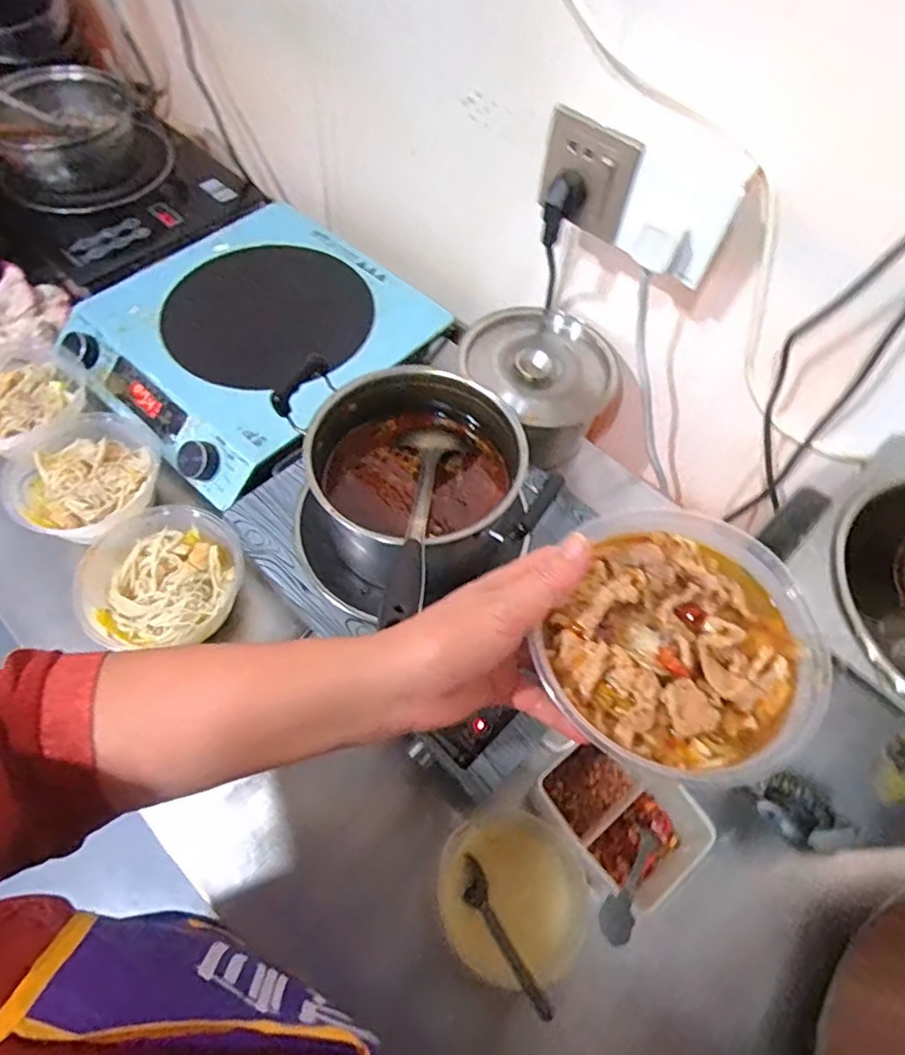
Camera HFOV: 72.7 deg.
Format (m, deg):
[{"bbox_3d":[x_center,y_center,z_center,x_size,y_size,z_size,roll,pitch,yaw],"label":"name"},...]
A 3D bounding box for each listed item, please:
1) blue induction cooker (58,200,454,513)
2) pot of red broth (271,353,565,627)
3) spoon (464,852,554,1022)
[{"bbox_3d":[-0.236,-0.231,0.752,0.325,0.068,0.357,39,65,18],"label":"blue induction cooker"},{"bbox_3d":[-0.038,-0.032,0.556,0.196,0.130,0.191,1,60,-2],"label":"pot of red broth"},{"bbox_3d":[0.037,0.308,0.462,0.020,0.023,0.121,-24,33,-16],"label":"spoon"}]

